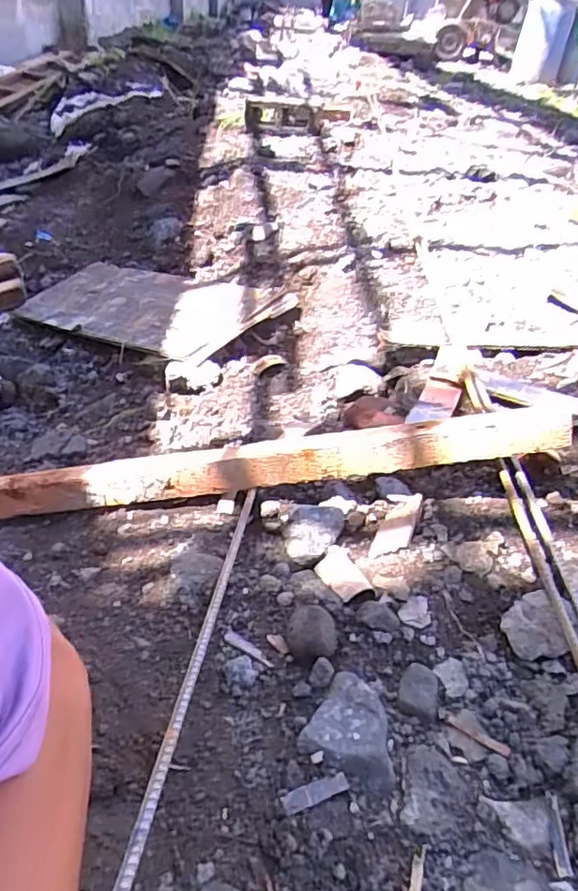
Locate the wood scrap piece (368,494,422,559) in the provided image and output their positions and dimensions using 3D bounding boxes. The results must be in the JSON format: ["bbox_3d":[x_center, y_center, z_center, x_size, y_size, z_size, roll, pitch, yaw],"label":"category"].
[{"bbox_3d":[0.131,0.098,0.727,0.039,0.007,0.101,8,46,28],"label":"wood scrap piece"}]

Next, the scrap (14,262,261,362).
[{"bbox_3d":[-0.385,-0.345,1.451,0.770,0.020,0.295,19,49,40],"label":"scrap"}]

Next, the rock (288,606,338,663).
[{"bbox_3d":[0.022,0.182,0.586,0.042,0.027,0.056,-3,39,-10],"label":"rock"}]

